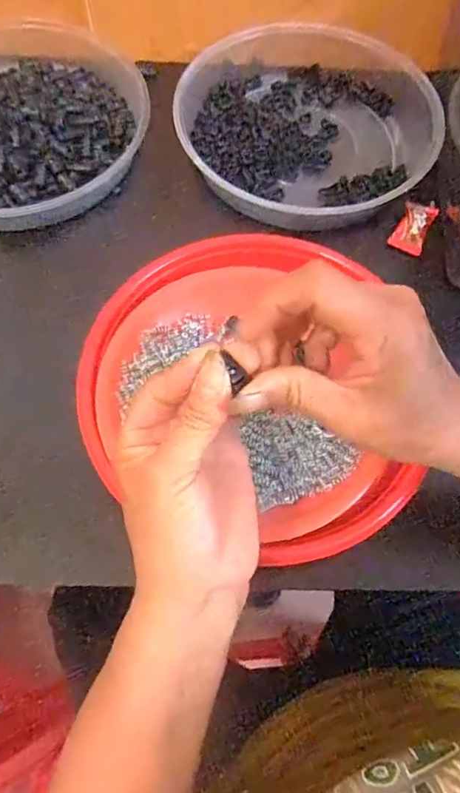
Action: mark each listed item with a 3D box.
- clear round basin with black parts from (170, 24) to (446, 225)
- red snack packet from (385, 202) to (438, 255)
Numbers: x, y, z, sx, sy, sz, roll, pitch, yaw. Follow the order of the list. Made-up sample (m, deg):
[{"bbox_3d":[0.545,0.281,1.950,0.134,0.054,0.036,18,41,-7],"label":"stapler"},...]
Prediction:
[{"bbox_3d":[0.064,-0.254,0.463,0.218,0.042,0.228,1,67,-2],"label":"clear round basin with black parts"},{"bbox_3d":[0.156,-0.145,0.437,0.028,0.013,0.050,25,68,8],"label":"red snack packet"}]

